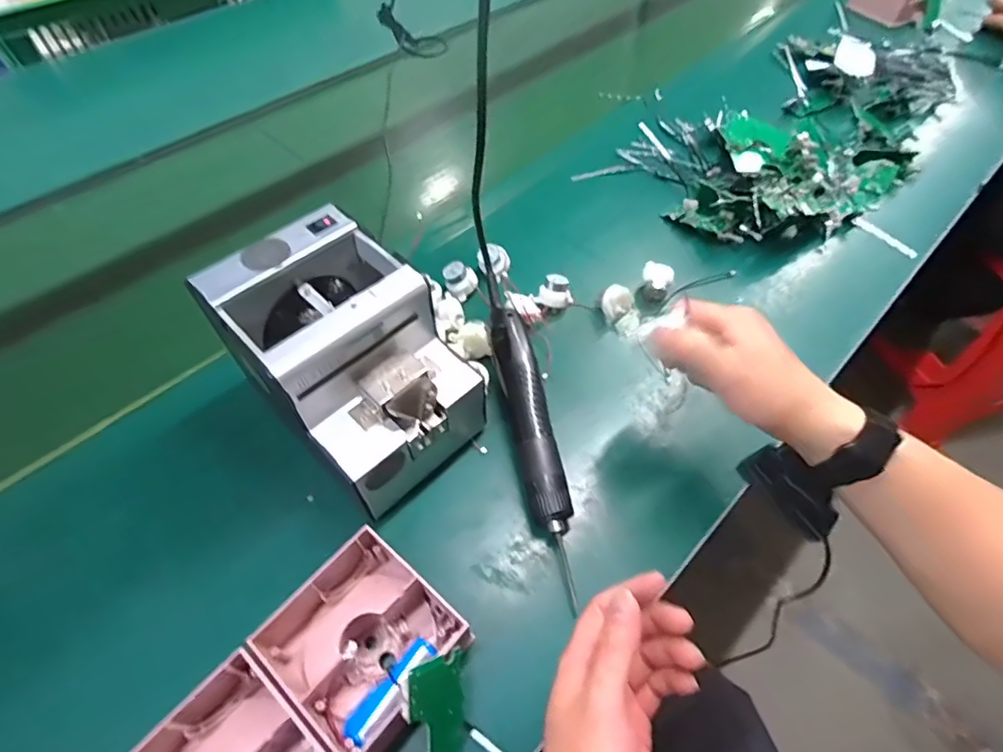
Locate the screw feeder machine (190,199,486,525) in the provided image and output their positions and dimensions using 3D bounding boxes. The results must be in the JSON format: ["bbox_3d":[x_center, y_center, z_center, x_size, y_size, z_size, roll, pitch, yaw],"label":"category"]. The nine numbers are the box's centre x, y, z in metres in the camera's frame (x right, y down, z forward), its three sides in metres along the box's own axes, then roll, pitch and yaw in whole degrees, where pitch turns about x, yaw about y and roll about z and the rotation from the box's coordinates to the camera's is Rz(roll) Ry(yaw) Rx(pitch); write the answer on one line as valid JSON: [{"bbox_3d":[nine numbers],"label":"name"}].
[{"bbox_3d":[-0.119,-0.016,0.410,0.131,0.123,0.170,-38,62,-23],"label":"screw feeder machine"}]

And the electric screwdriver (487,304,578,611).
[{"bbox_3d":[0.028,0.048,0.446,0.034,0.045,0.258,-10,55,-6],"label":"electric screwdriver"}]

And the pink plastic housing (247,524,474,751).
[{"bbox_3d":[-0.091,0.169,0.355,0.117,0.038,0.110,37,63,24],"label":"pink plastic housing"}]

